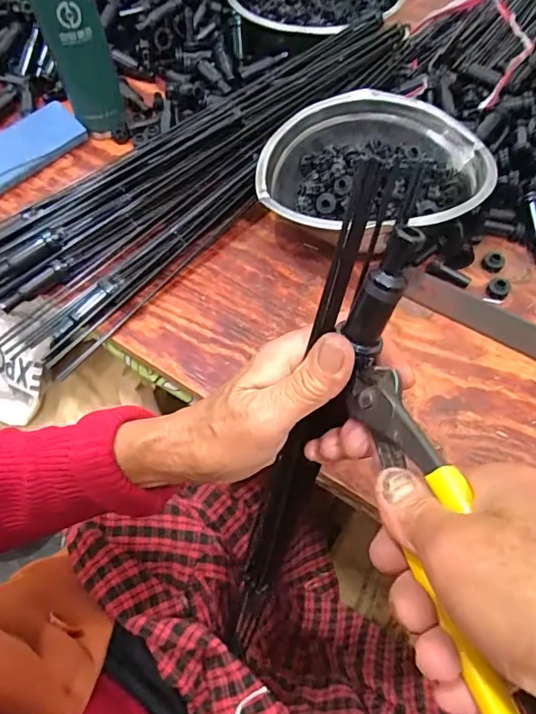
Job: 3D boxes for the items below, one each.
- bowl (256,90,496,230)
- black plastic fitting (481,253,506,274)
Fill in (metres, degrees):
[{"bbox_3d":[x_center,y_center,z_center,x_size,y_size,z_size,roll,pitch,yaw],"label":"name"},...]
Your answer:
[{"bbox_3d":[0.098,-0.172,0.467,0.203,0.066,0.170,10,57,5],"label":"bowl"},{"bbox_3d":[0.209,-0.088,0.450,0.019,0.006,0.020,1,57,-1],"label":"black plastic fitting"}]

